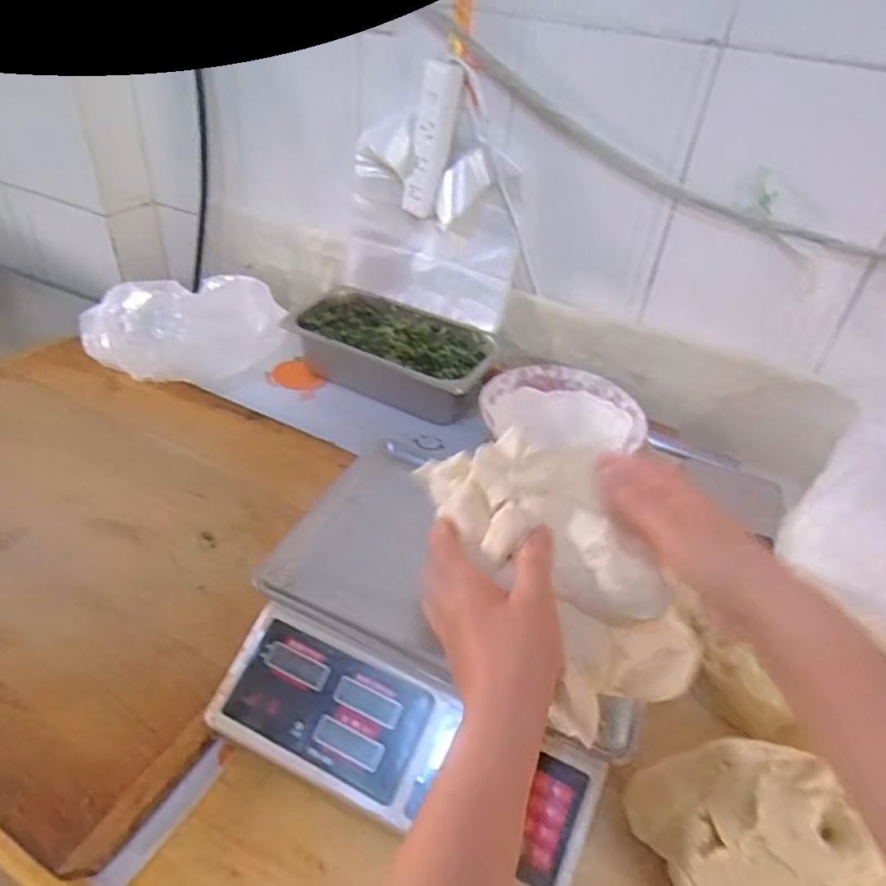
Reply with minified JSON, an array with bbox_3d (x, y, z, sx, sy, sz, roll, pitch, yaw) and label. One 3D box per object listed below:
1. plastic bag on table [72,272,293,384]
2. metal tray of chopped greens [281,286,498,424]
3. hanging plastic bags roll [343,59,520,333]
[{"bbox_3d":[-0.362,-0.167,0.908,0.262,0.137,0.116,-20,46,-29],"label":"plastic bag on table"},{"bbox_3d":[-0.072,-0.134,0.969,0.323,0.075,0.185,21,41,18],"label":"metal tray of chopped greens"},{"bbox_3d":[-0.019,-0.354,0.961,0.273,0.329,0.075,27,43,24],"label":"hanging plastic bags roll"}]

